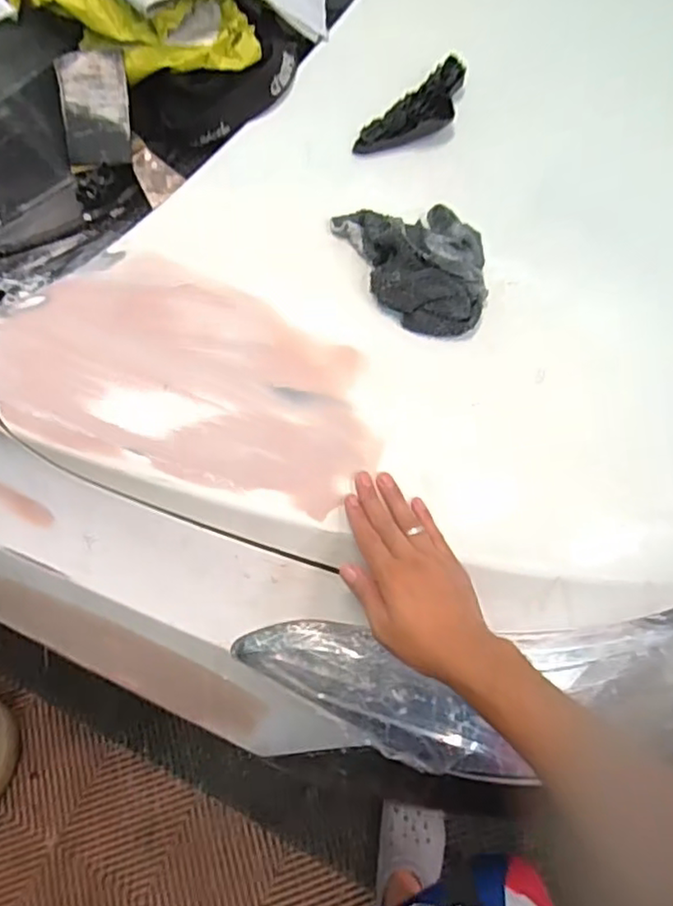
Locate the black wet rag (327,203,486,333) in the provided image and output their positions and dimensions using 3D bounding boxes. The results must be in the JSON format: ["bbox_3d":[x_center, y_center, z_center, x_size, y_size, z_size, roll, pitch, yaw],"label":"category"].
[{"bbox_3d":[0.072,-0.194,0.643,0.155,0.066,0.134,3,63,2],"label":"black wet rag"}]

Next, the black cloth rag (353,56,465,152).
[{"bbox_3d":[0.094,-0.384,0.723,0.062,0.020,0.173,38,70,18],"label":"black cloth rag"}]

